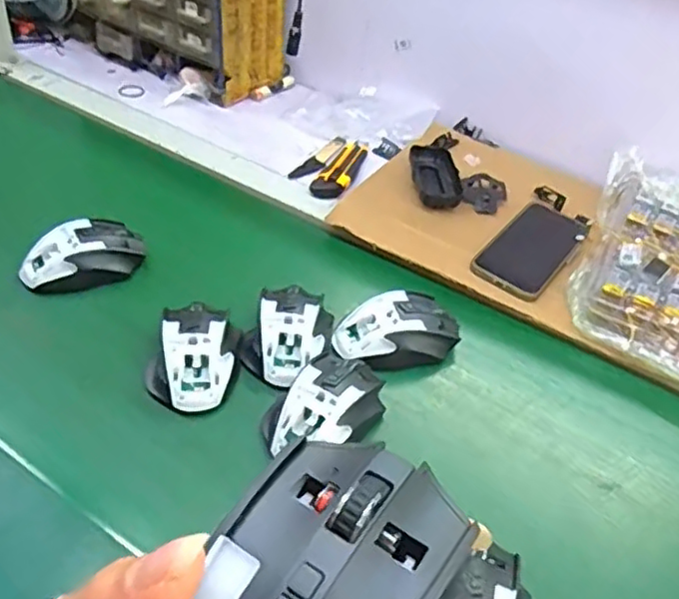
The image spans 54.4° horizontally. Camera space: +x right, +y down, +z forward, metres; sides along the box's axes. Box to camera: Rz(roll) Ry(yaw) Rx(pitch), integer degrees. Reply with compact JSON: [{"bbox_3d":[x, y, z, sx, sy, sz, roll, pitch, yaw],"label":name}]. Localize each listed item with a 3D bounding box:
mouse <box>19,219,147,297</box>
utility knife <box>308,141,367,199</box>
[{"bbox_3d":[-0.253,-0.044,0.653,0.120,0.040,0.070,-15,45,-23],"label":"mouse"},{"bbox_3d":[0.001,-0.168,0.836,0.046,0.019,0.144,14,41,9],"label":"utility knife"}]

